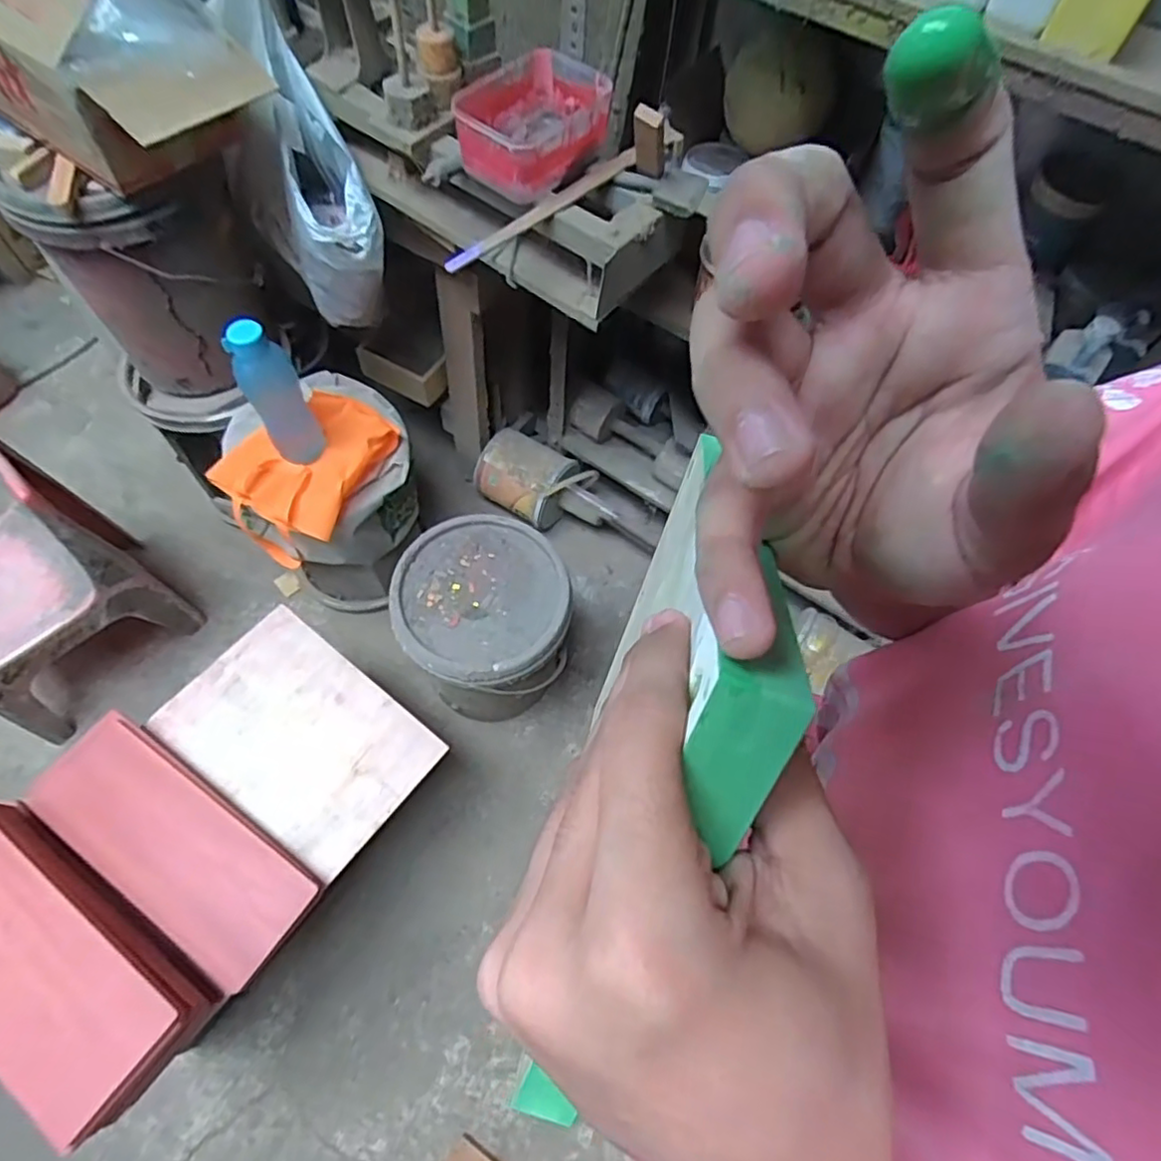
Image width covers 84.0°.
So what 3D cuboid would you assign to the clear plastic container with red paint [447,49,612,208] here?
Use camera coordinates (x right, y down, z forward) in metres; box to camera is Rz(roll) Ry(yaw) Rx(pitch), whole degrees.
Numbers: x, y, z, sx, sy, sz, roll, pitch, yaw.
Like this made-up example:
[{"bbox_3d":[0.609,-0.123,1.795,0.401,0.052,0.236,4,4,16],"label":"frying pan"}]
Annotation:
[{"bbox_3d":[-0.062,-0.609,0.870,0.197,0.091,0.152,-37,70,-20],"label":"clear plastic container with red paint"}]

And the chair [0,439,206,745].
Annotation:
[{"bbox_3d":[-1.037,-0.002,1.185,0.308,0.496,0.339,40,67,17],"label":"chair"}]

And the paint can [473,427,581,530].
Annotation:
[{"bbox_3d":[-0.127,-0.246,1.567,0.214,0.147,0.164,32,65,13],"label":"paint can"}]

